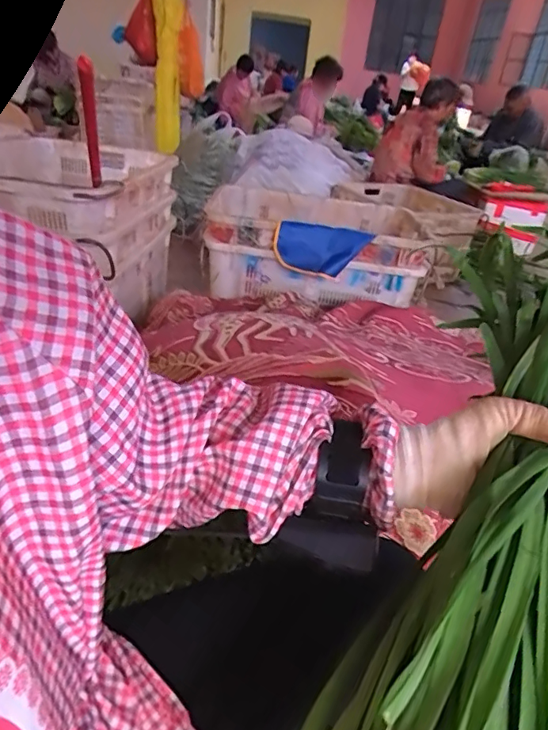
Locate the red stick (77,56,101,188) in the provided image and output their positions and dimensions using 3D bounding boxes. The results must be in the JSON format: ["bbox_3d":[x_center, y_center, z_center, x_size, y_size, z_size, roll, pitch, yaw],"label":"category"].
[{"bbox_3d":[-0.331,-0.416,0.919,0.022,0.032,0.411,-4,-5,-17],"label":"red stick"}]

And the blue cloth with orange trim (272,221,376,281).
[{"bbox_3d":[0.122,-0.307,1.369,0.247,0.134,0.041,15,26,18],"label":"blue cloth with orange trim"}]

